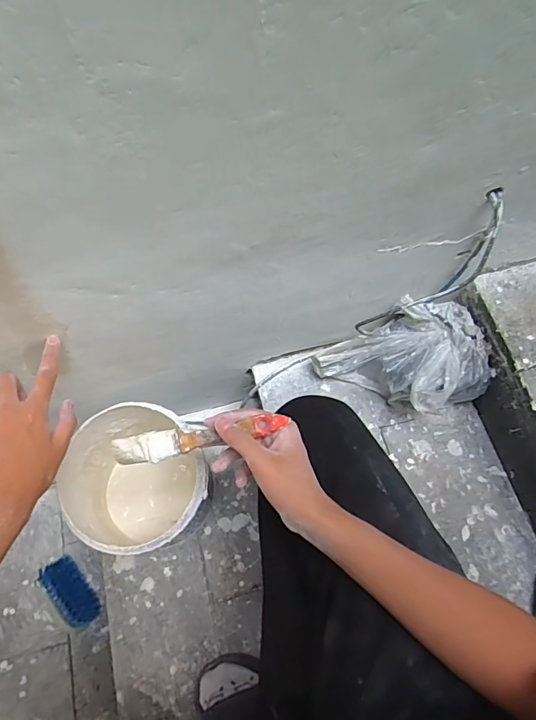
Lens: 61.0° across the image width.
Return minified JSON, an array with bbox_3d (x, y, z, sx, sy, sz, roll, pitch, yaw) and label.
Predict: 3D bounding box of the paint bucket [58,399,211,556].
[{"bbox_3d":[-0.175,0.177,0.649,0.175,0.190,0.180,1,65,-3],"label":"paint bucket"}]

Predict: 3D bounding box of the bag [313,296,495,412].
[{"bbox_3d":[0.185,0.012,0.629,0.210,0.112,0.135,-16,67,-10],"label":"bag"}]

